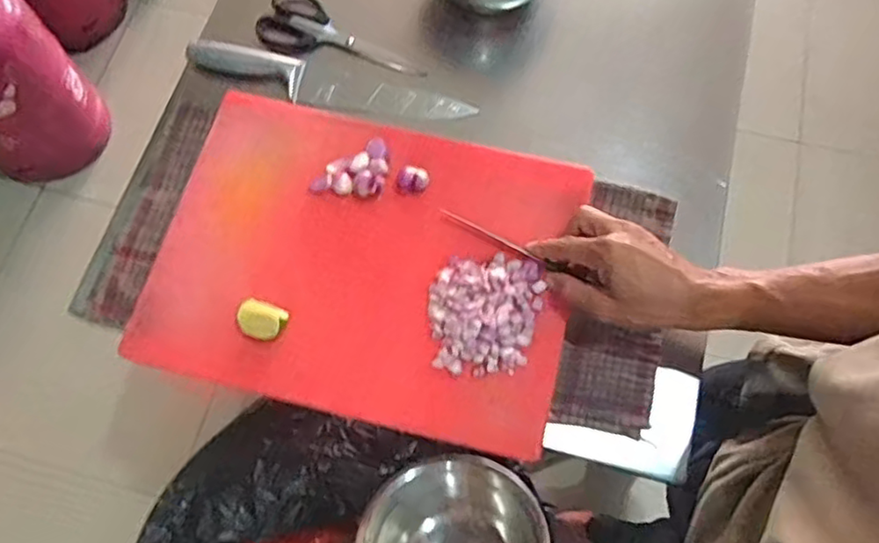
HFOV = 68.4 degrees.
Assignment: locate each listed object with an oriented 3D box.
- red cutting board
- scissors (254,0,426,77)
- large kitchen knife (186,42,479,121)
[{"bbox_3d":[-0.068,-0.017,0.607,0.380,0.030,0.288,14,71,4],"label":"red cutting board"},{"bbox_3d":[-0.106,-0.258,0.717,0.196,0.016,0.071,21,72,7],"label":"scissors"},{"bbox_3d":[-0.119,-0.202,0.699,0.308,0.023,0.045,14,71,5],"label":"large kitchen knife"}]

